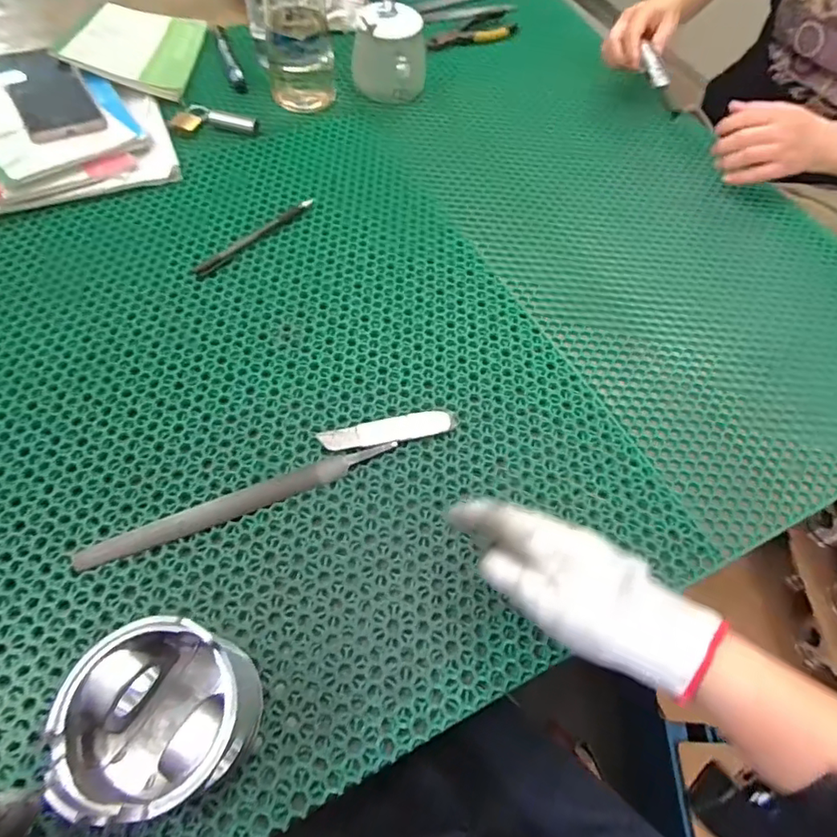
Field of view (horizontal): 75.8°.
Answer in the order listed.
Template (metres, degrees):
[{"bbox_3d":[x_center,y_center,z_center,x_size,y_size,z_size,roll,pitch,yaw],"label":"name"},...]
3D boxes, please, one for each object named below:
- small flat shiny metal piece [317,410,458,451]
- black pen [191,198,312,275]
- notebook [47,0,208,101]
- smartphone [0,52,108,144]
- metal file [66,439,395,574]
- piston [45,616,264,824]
[{"bbox_3d":[-0.024,0.010,0.449,0.112,0.005,0.022,-10,61,-10],"label":"small flat shiny metal piece"},{"bbox_3d":[-0.169,-0.193,0.563,0.015,0.005,0.152,38,64,16],"label":"black pen"},{"bbox_3d":[-0.356,-0.482,0.693,0.133,0.016,0.193,11,55,-16],"label":"notebook"},{"bbox_3d":[-0.419,-0.371,0.609,0.077,0.015,0.153,-28,72,-19],"label":"smartphone"},{"bbox_3d":[-0.132,0.062,0.413,0.239,0.005,0.020,-20,63,-15],"label":"metal file"},{"bbox_3d":[-0.140,0.167,0.302,0.088,0.086,0.087,2,60,-3],"label":"piston"}]

